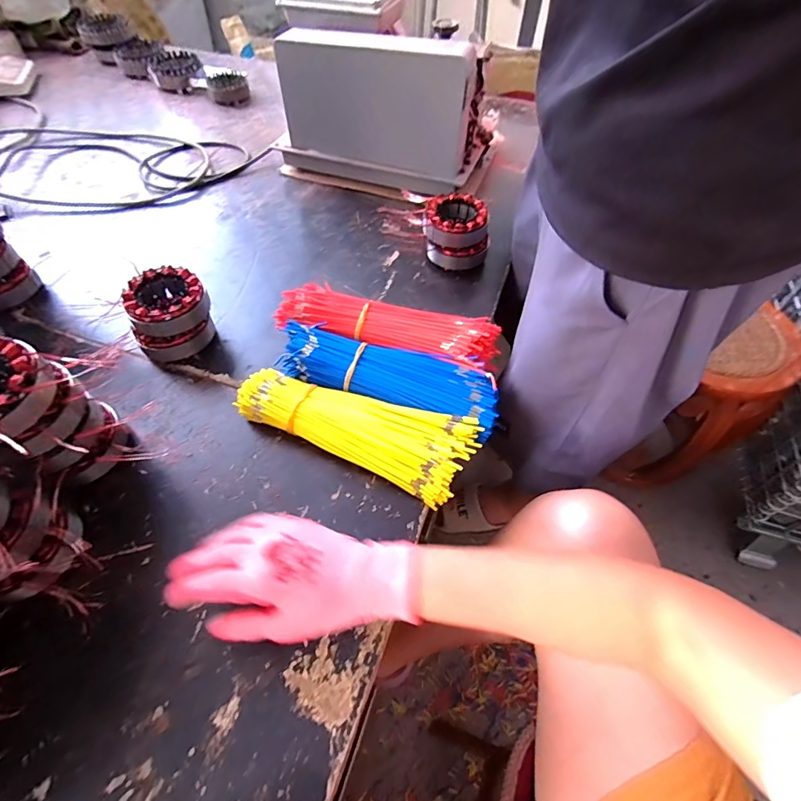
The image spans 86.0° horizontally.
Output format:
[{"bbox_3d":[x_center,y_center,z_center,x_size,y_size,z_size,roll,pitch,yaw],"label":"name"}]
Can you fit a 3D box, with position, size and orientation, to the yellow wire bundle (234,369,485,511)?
[{"bbox_3d":[-0.050,0.030,0.448,0.251,0.043,0.086,17,57,11],"label":"yellow wire bundle"}]

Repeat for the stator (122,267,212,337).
[{"bbox_3d":[-0.271,-0.113,0.498,0.077,0.040,0.084,1,55,-1],"label":"stator"}]

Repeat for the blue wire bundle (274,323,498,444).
[{"bbox_3d":[-0.017,-0.027,0.481,0.254,0.050,0.081,16,57,11],"label":"blue wire bundle"}]

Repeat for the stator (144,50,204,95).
[{"bbox_3d":[-0.520,-0.762,1.000,0.117,0.049,0.143,-22,58,-14],"label":"stator"}]

